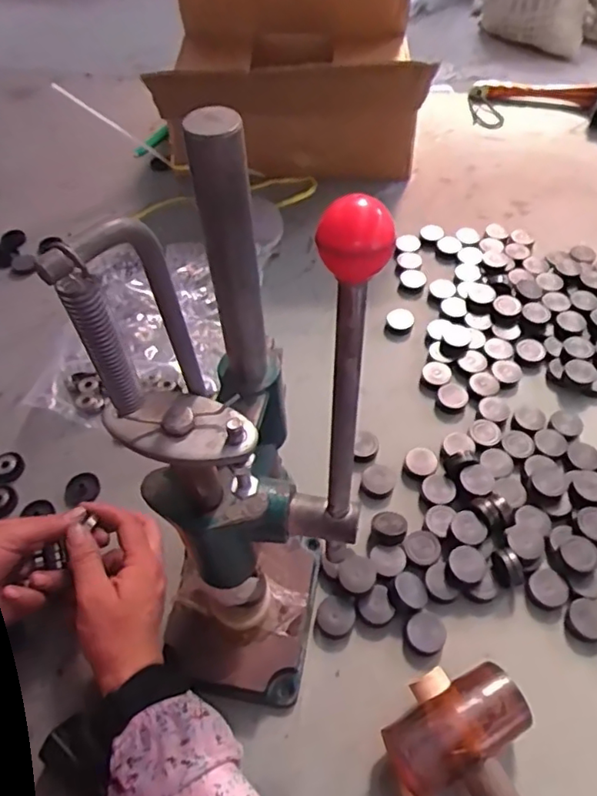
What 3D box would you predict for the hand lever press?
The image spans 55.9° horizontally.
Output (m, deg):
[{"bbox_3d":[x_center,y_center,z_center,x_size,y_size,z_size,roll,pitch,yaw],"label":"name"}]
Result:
[{"bbox_3d":[-0.036,0.058,0.347,0.132,0.382,0.177,22,57,16],"label":"hand lever press"}]

